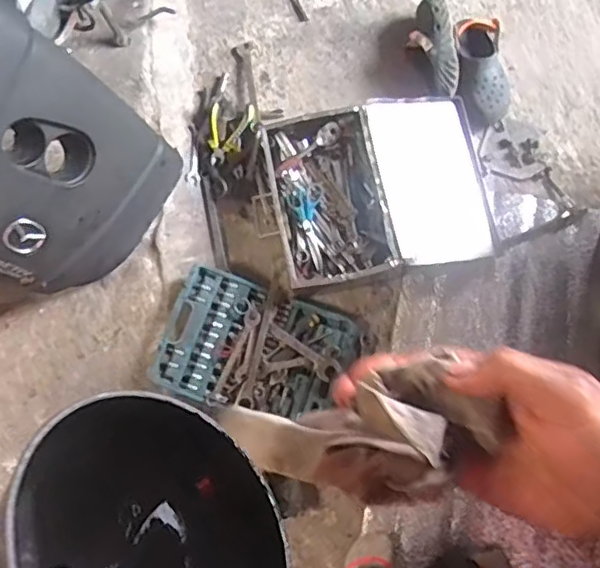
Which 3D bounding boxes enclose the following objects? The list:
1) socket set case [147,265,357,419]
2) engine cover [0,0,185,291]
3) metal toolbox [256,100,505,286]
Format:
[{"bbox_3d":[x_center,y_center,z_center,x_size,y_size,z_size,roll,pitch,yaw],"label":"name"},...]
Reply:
[{"bbox_3d":[-0.090,0.143,1.294,0.381,0.051,0.266,18,79,5],"label":"socket set case"},{"bbox_3d":[-0.515,-0.212,1.162,0.148,0.544,0.419,29,89,33],"label":"engine cover"},{"bbox_3d":[0.173,-0.217,1.348,0.494,0.107,0.404,-11,78,-1],"label":"metal toolbox"}]

